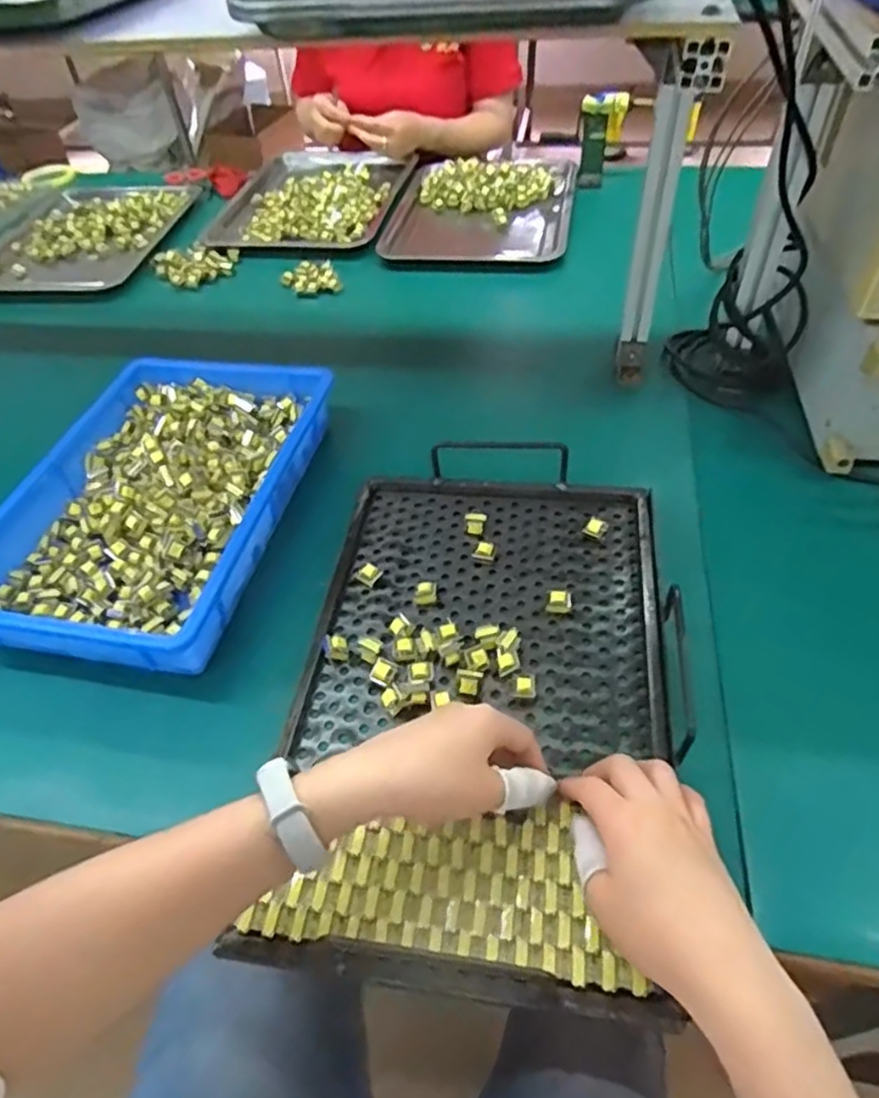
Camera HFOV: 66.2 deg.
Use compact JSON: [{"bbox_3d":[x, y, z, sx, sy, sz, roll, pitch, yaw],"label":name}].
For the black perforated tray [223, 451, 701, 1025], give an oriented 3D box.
[{"bbox_3d":[0.040,0.093,0.520,0.281,0.026,0.421,3,48,8],"label":"black perforated tray"}]

